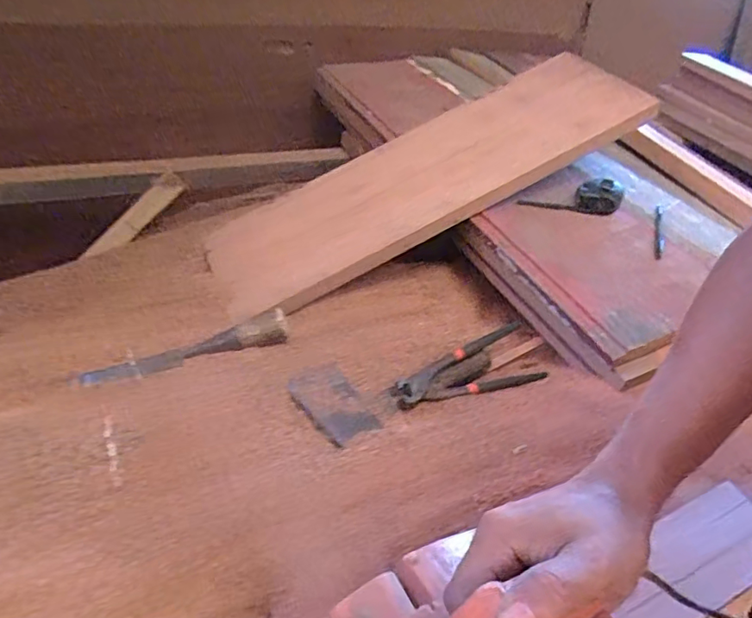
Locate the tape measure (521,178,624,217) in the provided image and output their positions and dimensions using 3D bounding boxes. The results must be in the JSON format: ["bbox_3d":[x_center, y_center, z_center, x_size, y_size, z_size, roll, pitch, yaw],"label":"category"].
[{"bbox_3d":[0.292,-0.164,0.790,0.154,0.039,0.056,-8,36,4],"label":"tape measure"}]

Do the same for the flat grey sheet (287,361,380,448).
[{"bbox_3d":[-0.049,0.099,0.568,0.067,0.007,0.107,-16,42,-29],"label":"flat grey sheet"}]

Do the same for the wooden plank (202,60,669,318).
[{"bbox_3d":[0.071,-0.210,0.813,0.675,0.032,0.211,-28,52,-7],"label":"wooden plank"}]

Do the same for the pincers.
[{"bbox_3d":[0.119,0.068,0.624,0.212,0.026,0.072,-17,43,-30],"label":"pincers"}]

